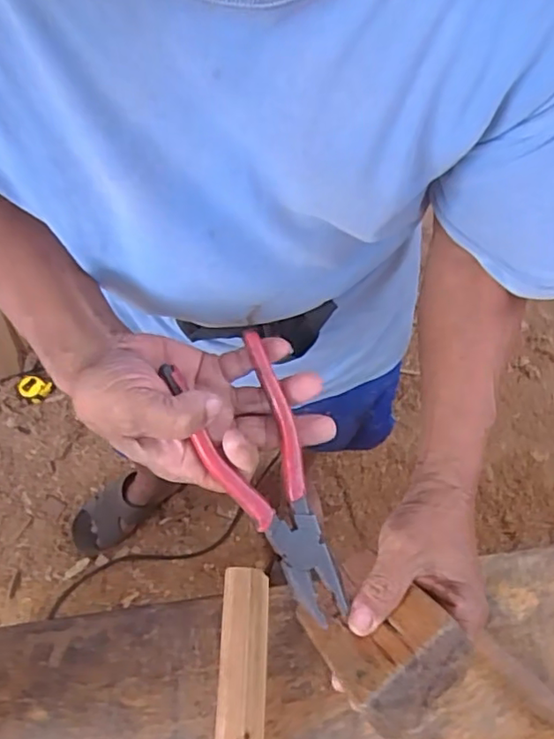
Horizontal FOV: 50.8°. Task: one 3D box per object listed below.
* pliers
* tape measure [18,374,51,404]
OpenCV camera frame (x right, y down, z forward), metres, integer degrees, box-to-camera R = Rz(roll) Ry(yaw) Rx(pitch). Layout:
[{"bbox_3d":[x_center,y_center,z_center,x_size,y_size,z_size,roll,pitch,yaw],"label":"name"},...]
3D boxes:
[{"bbox_3d":[-0.010,0.072,0.377,0.062,0.011,0.186,-19,83,-8],"label":"pliers"},{"bbox_3d":[-0.593,0.043,1.419,0.079,0.028,0.060,29,67,15],"label":"tape measure"}]

